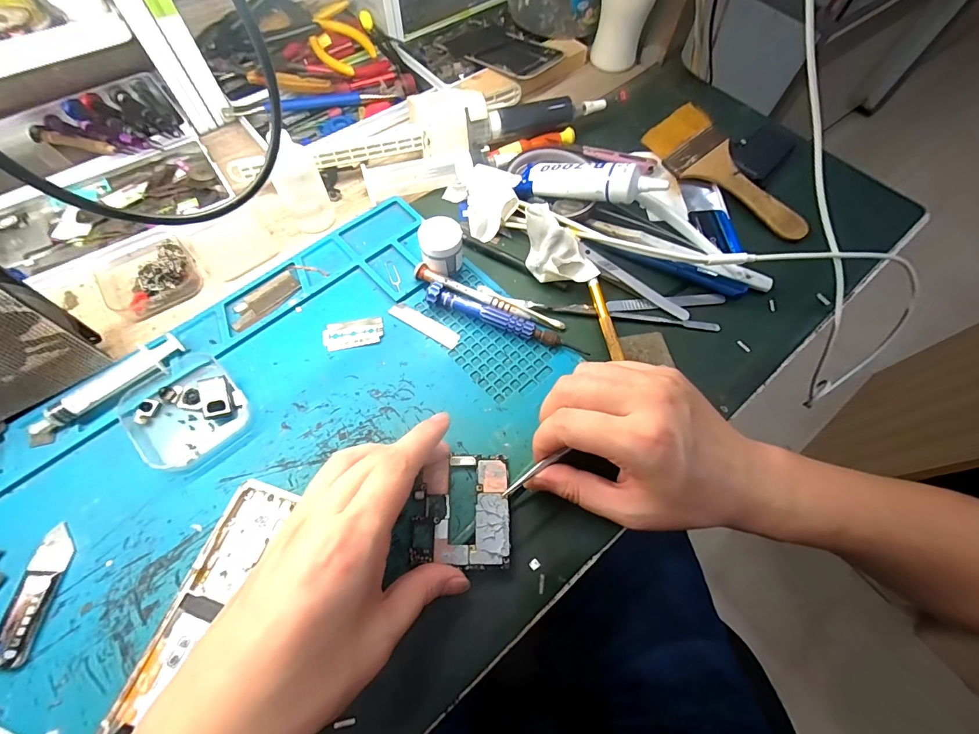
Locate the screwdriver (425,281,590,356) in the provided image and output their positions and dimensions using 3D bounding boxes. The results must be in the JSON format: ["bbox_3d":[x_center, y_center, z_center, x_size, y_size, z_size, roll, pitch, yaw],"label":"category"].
[{"bbox_3d":[0.012,-0.033,0.305,0.121,0.018,0.014,20,65,7],"label":"screwdriver"}]

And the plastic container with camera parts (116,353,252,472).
[{"bbox_3d":[-0.198,0.026,0.269,0.061,0.014,0.071,-39,72,-19],"label":"plastic container with camera parts"}]

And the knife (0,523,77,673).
[{"bbox_3d":[-0.248,0.123,0.225,0.020,0.006,0.067,3,64,-1],"label":"knife"}]

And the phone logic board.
[{"bbox_3d":[-0.016,0.086,0.251,0.056,0.007,0.064,1,64,-3],"label":"phone logic board"}]

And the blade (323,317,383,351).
[{"bbox_3d":[-0.100,-0.025,0.304,0.043,0.004,0.021,-11,65,-8],"label":"blade"}]

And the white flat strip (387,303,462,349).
[{"bbox_3d":[-0.048,-0.033,0.309,0.057,0.004,0.014,30,67,11],"label":"white flat strip"}]

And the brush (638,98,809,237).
[{"bbox_3d":[0.220,-0.177,0.380,0.062,0.024,0.164,-35,71,-18],"label":"brush"}]

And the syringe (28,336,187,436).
[{"bbox_3d":[-0.246,0.013,0.270,0.019,0.014,0.091,39,69,15],"label":"syringe"}]

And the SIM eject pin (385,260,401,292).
[{"bbox_3d":[-0.075,-0.073,0.328,0.008,0.004,0.032,-19,67,-12],"label":"SIM eject pin"}]

